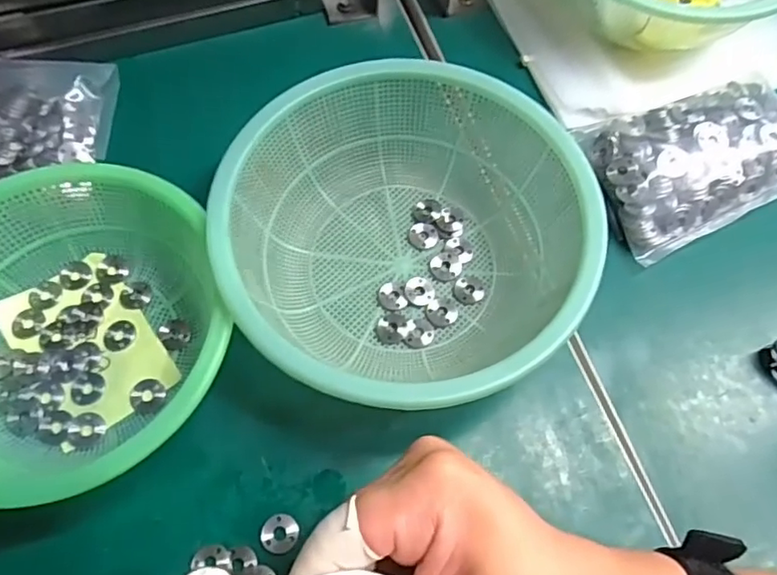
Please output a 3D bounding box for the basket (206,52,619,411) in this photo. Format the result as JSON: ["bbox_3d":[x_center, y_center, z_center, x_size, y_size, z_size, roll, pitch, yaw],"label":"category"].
[{"bbox_3d":[0.008,-0.025,0.312,0.178,0.067,0.175,1,64,-3],"label":"basket"}]

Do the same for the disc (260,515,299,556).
[{"bbox_3d":[-0.051,0.115,0.277,0.017,0.004,0.017,1,64,-3],"label":"disc"}]

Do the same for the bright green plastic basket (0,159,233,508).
[{"bbox_3d":[-0.159,0.021,0.290,0.151,0.047,0.160,1,64,-3],"label":"bright green plastic basket"}]

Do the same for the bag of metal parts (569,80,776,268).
[{"bbox_3d":[0.198,-0.079,0.365,0.142,0.037,0.089,-18,66,-12],"label":"bag of metal parts"}]

